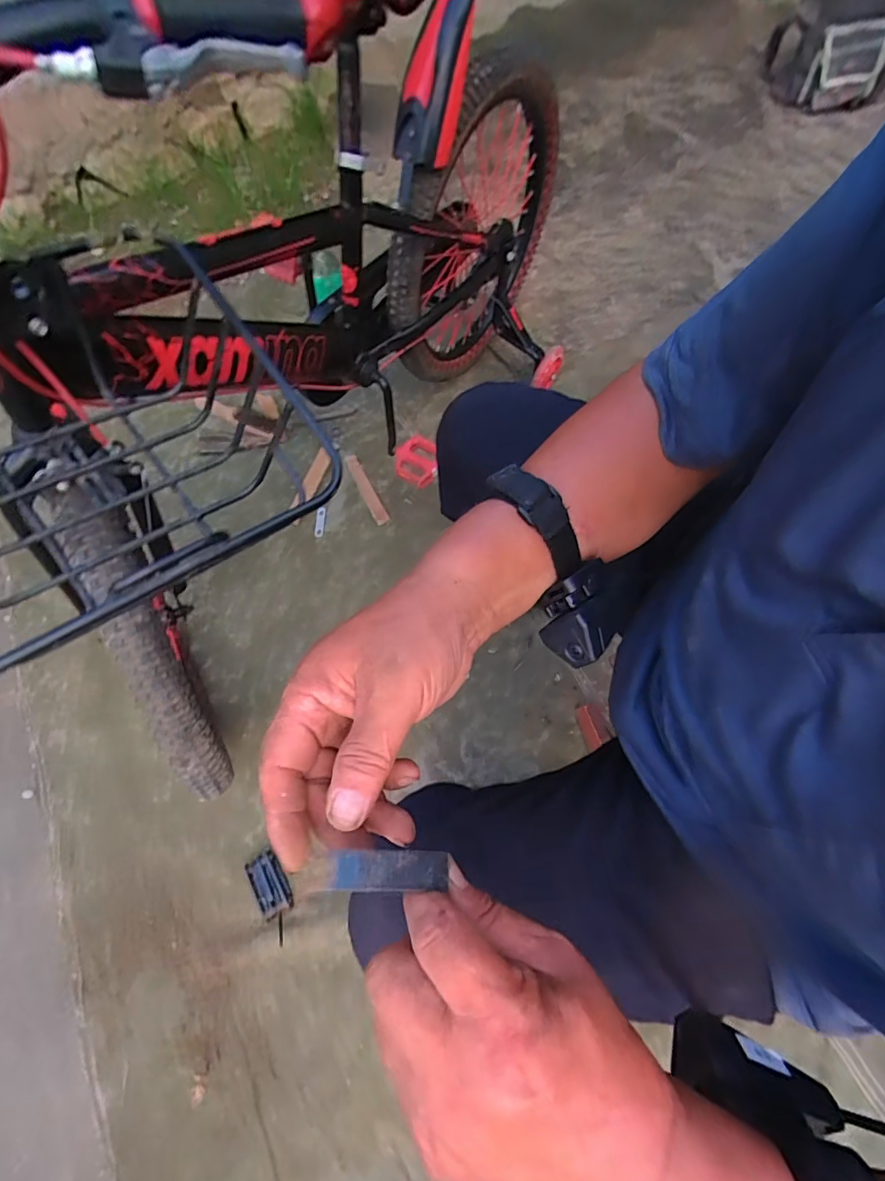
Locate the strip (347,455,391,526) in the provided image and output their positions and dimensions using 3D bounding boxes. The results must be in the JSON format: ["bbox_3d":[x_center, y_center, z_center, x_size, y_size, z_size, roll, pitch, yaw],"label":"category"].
[{"bbox_3d":[-0.157,-0.213,1.054,0.026,0.006,0.194,-27,66,-6],"label":"strip"}]

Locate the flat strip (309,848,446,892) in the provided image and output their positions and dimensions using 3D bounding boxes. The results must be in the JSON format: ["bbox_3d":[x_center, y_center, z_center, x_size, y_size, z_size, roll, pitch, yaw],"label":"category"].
[{"bbox_3d":[-0.026,0.118,0.216,0.059,0.004,0.015,8,60,-16],"label":"flat strip"}]

